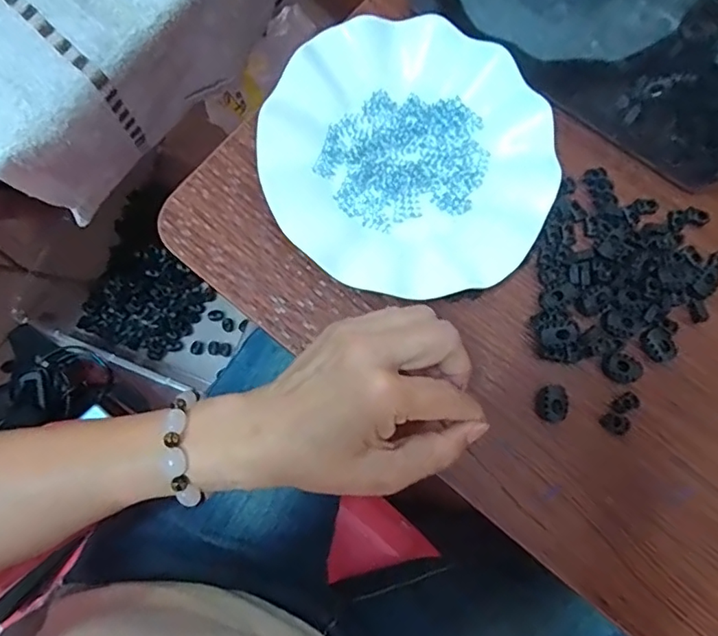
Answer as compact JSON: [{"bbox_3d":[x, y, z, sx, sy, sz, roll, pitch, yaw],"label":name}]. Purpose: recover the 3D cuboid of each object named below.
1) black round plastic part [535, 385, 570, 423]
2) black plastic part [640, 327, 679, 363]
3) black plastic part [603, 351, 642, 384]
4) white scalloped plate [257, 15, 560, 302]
[{"bbox_3d":[0.119,0.053,0.331,0.020,0.011,0.022,1,80,-4],"label":"black round plastic part"},{"bbox_3d":[0.190,0.017,0.342,0.018,0.012,0.022,-44,86,-10],"label":"black plastic part"},{"bbox_3d":[0.165,0.031,0.336,0.022,0.009,0.019,1,80,-4],"label":"black plastic part"},{"bbox_3d":[0.032,-0.102,0.347,0.177,0.029,0.180,1,80,-4],"label":"white scalloped plate"}]

